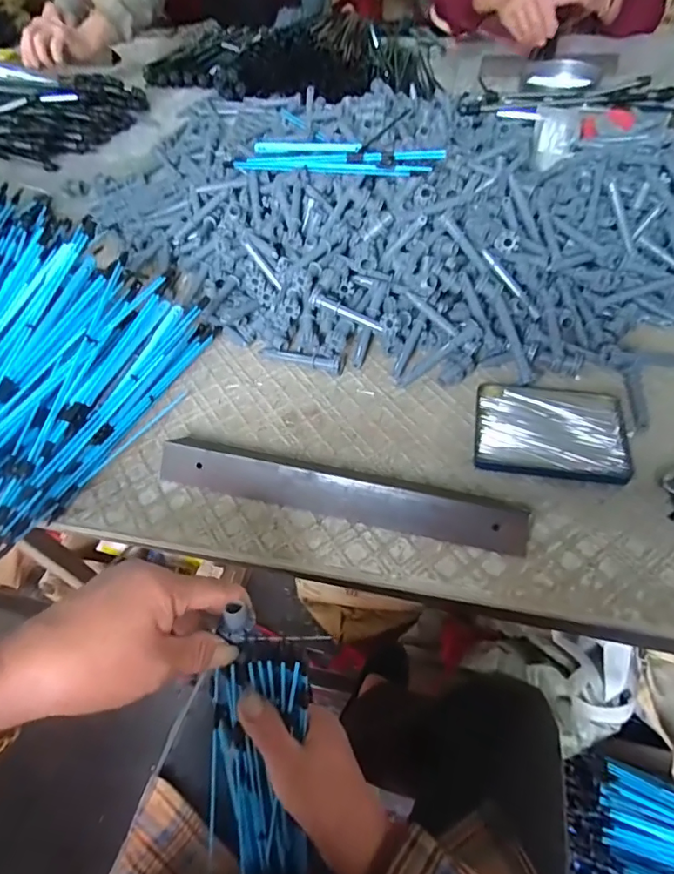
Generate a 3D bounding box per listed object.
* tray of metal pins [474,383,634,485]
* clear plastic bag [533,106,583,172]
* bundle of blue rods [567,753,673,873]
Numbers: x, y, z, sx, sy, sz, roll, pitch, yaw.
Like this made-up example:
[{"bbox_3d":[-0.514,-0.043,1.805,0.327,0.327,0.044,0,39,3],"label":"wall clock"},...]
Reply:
[{"bbox_3d":[0.194,-0.010,0.452,0.126,0.016,0.099,8,55,10],"label":"tray of metal pins"},{"bbox_3d":[0.300,-0.414,0.684,0.061,0.050,0.074,17,57,16],"label":"clear plastic bag"},{"bbox_3d":[0.536,0.599,0.750,0.321,0.101,0.116,13,56,13],"label":"bundle of blue rods"}]

